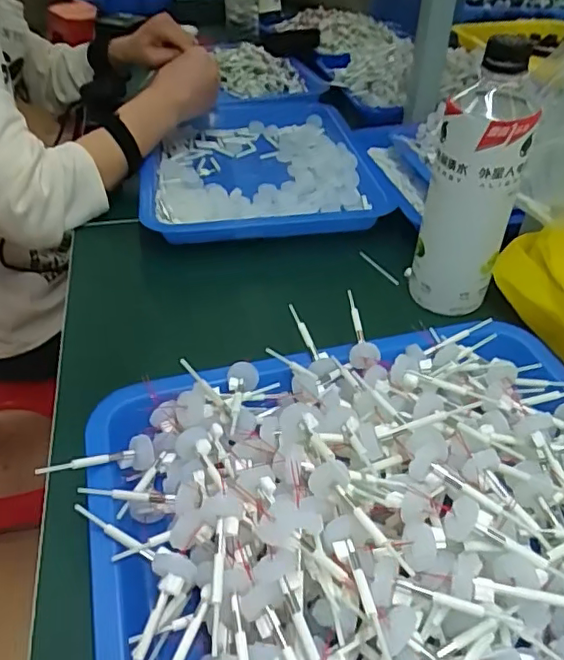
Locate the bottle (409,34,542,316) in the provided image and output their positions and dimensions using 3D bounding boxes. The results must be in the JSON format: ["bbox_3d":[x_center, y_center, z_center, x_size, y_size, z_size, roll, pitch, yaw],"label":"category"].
[{"bbox_3d":[0.151,-0.114,0.461,0.069,0.204,0.065,14,42,15],"label":"bottle"}]

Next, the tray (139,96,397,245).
[{"bbox_3d":[-0.032,-0.203,0.701,0.255,0.034,0.350,-5,41,-7],"label":"tray"}]

